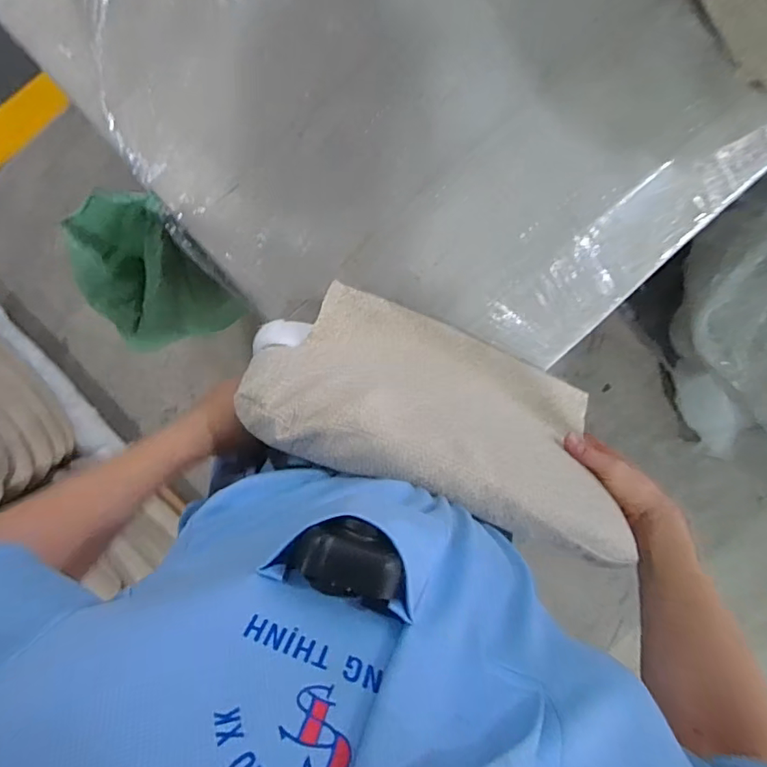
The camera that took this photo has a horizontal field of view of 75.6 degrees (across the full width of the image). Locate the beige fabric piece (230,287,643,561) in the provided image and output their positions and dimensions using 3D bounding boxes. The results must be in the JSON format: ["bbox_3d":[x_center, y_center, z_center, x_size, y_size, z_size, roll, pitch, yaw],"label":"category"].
[{"bbox_3d":[0.083,0.034,0.521,0.413,0.231,0.056,22,123,-13],"label":"beige fabric piece"}]

